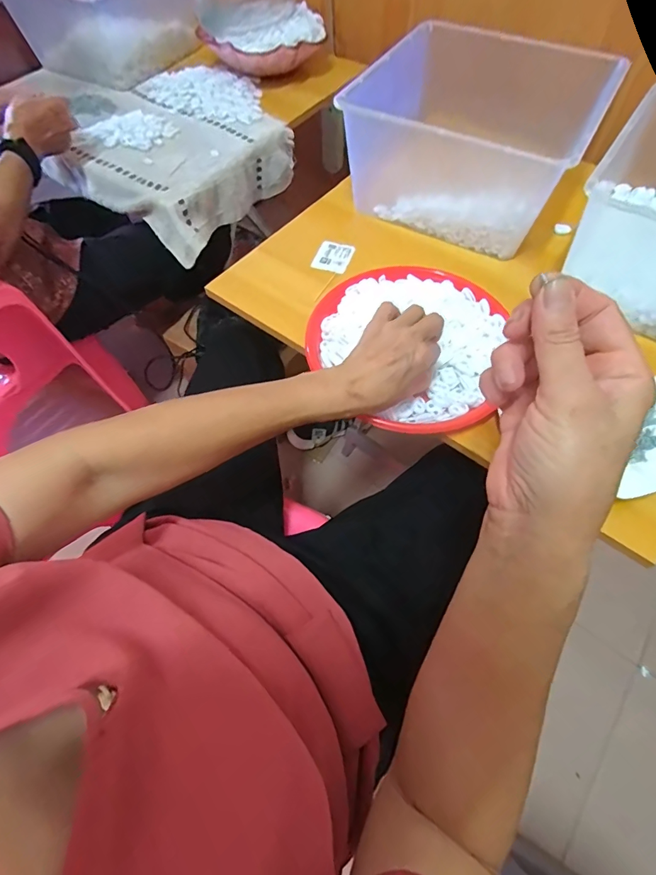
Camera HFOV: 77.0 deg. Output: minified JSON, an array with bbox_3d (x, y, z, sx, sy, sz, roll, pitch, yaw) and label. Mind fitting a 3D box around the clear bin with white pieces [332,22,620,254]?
[{"bbox_3d":[0.202,-0.422,0.582,0.285,0.141,0.276,27,66,15],"label":"clear bin with white pieces"}]

